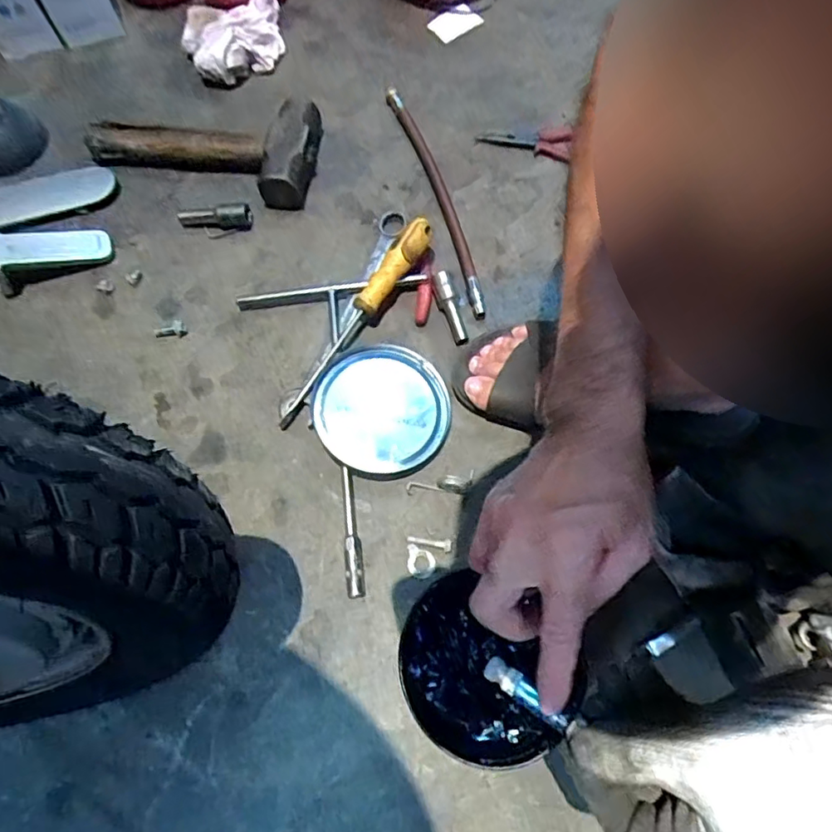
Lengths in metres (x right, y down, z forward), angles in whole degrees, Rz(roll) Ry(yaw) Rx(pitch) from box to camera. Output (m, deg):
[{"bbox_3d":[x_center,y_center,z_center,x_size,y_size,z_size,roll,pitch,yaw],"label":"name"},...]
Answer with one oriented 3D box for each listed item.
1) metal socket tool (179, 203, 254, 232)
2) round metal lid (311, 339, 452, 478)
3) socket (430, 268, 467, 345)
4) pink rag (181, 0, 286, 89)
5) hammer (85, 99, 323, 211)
[{"bbox_3d":[-0.219,-0.214,0.618,0.079,0.018,0.023,-2,69,2],"label":"metal socket tool"},{"bbox_3d":[-0.030,-0.004,0.534,0.121,0.019,0.122,-1,69,2],"label":"round metal lid"},{"bbox_3d":[0.035,-0.108,0.571,0.021,0.020,0.080,-18,81,-5],"label":"socket"},{"bbox_3d":[-0.226,-0.481,0.704,0.123,0.040,0.145,-20,69,-5],"label":"pink rag"},{"bbox_3d":[-0.231,-0.321,0.647,0.253,0.042,0.133,15,70,8],"label":"hammer"}]

